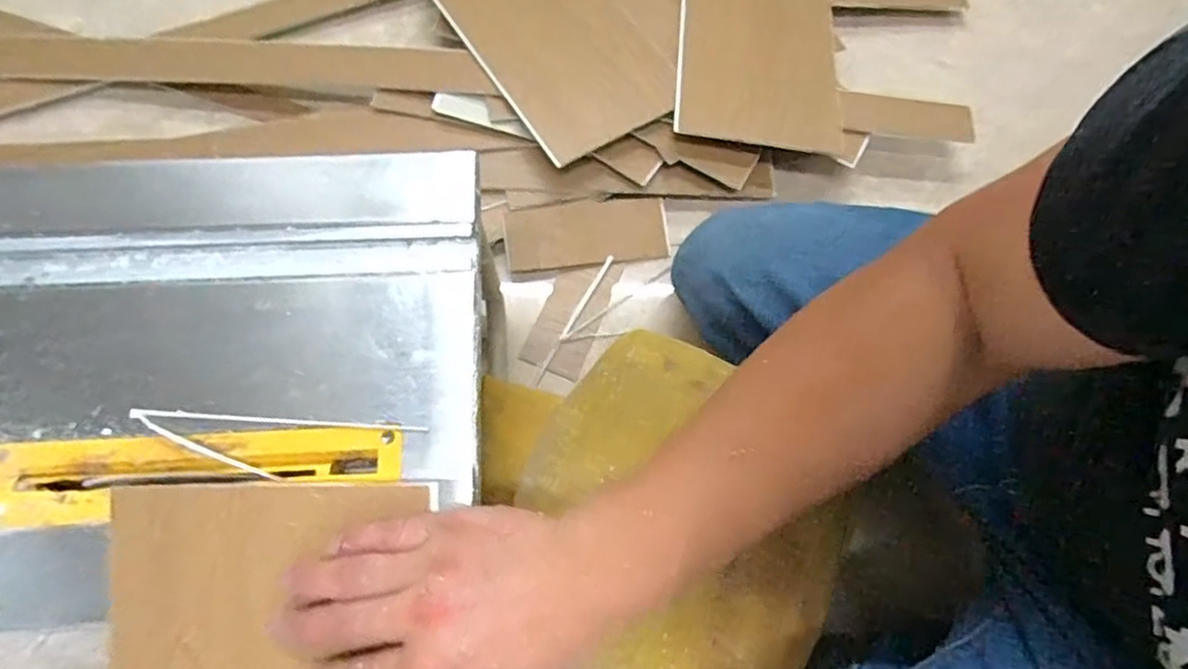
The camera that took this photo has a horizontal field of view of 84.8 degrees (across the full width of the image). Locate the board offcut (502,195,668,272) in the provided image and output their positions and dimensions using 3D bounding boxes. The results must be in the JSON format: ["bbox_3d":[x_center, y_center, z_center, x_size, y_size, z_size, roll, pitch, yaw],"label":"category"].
[{"bbox_3d":[-0.007,-0.115,0.725,0.178,0.008,0.070,-6,91,-12],"label":"board offcut"}]

